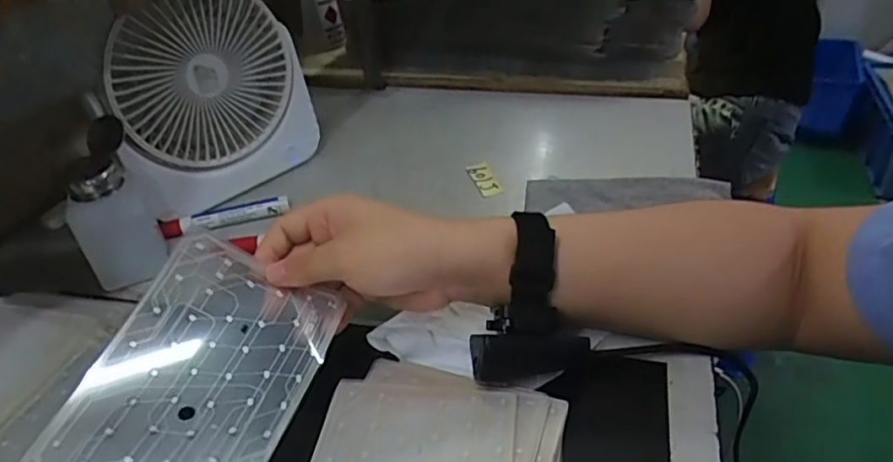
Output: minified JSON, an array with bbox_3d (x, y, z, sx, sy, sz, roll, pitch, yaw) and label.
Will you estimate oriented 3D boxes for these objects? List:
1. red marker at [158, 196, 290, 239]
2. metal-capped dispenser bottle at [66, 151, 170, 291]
[{"bbox_3d":[-0.201,-0.013,0.539,0.111,0.020,0.017,-14,37,-10],"label":"red marker"},{"bbox_3d":[-0.270,-0.012,0.480,0.056,0.094,0.066,-24,40,-21],"label":"metal-capped dispenser bottle"}]

